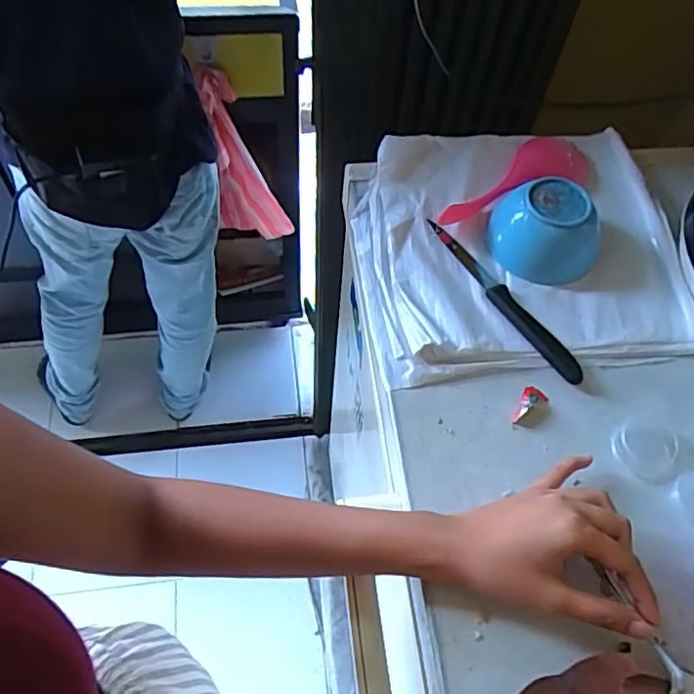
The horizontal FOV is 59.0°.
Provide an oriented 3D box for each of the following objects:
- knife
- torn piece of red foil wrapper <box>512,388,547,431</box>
[{"bbox_3d":[0.134,-0.044,0.529,0.020,0.007,0.192,-27,63,-20],"label":"knife"},{"bbox_3d":[0.145,0.049,0.478,0.023,0.005,0.038,28,59,14],"label":"torn piece of red foil wrapper"}]

